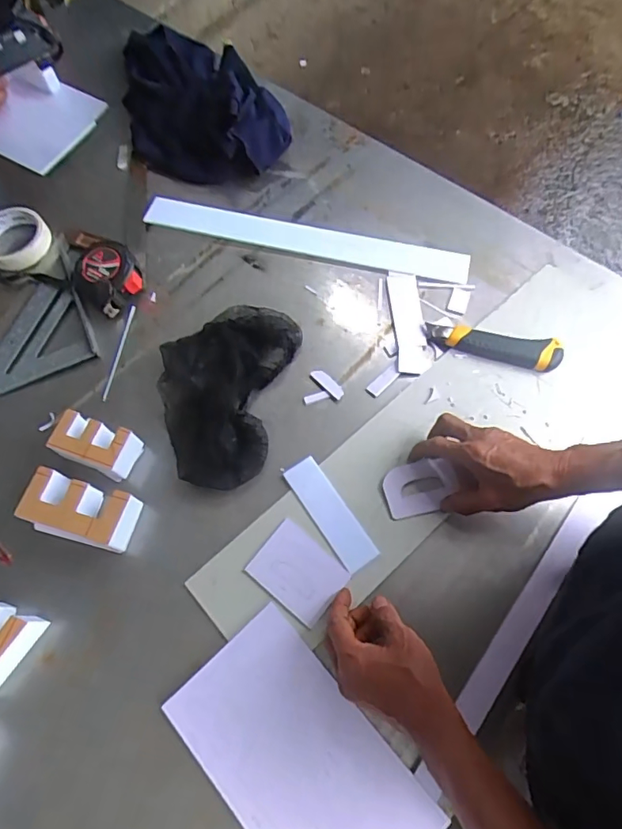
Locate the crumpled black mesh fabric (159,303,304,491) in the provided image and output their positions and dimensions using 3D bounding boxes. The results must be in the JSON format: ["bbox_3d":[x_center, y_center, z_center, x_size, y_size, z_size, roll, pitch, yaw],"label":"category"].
[{"bbox_3d":[-0.112,-0.036,0.616,0.154,0.042,0.244,13,68,7],"label":"crumpled black mesh fabric"}]

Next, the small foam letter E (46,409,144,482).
[{"bbox_3d":[-0.240,0.035,0.580,0.092,0.045,0.052,19,69,10],"label":"small foam letter E"}]

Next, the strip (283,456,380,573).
[{"bbox_3d":[0.020,0.109,0.566,0.040,0.004,0.131,-32,70,-11],"label":"strip"}]

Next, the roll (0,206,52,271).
[{"bbox_3d":[-0.420,-0.249,0.727,0.093,0.030,0.111,-37,71,-13],"label":"roll"}]

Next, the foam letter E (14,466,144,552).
[{"bbox_3d":[-0.247,0.106,0.555,0.115,0.047,0.061,15,68,8],"label":"foam letter E"}]

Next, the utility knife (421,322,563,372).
[{"bbox_3d":[0.224,-0.083,0.629,0.162,0.022,0.038,10,68,6],"label":"utility knife"}]

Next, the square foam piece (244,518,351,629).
[{"bbox_3d":[-0.014,0.164,0.538,0.090,0.004,0.070,36,73,16],"label":"square foam piece"}]

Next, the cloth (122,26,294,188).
[{"bbox_3d":[-0.174,-0.513,0.791,0.234,0.102,0.342,-15,67,-4],"label":"cloth"}]

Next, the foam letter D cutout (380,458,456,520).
[{"bbox_3d":[0.118,0.080,0.562,0.076,0.017,0.056,-11,67,-3],"label":"foam letter D cutout"}]

